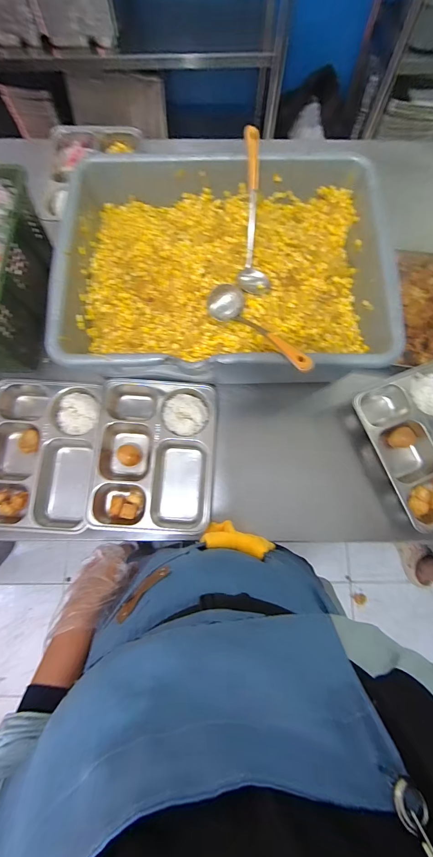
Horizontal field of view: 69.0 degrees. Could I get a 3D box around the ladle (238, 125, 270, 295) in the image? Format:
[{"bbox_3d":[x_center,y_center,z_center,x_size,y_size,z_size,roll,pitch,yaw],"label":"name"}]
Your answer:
[{"bbox_3d":[0.073,-0.416,0.618,0.061,0.040,0.283,-3,109,-2],"label":"ladle"}]

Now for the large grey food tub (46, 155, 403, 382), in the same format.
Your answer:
[{"bbox_3d":[0.007,-0.295,0.603,0.571,0.126,0.432,1,76,-1],"label":"large grey food tub"}]

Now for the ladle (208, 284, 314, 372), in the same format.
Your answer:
[{"bbox_3d":[0.063,-0.182,0.542,0.064,0.051,0.292,-27,44,-7],"label":"ladle"}]

